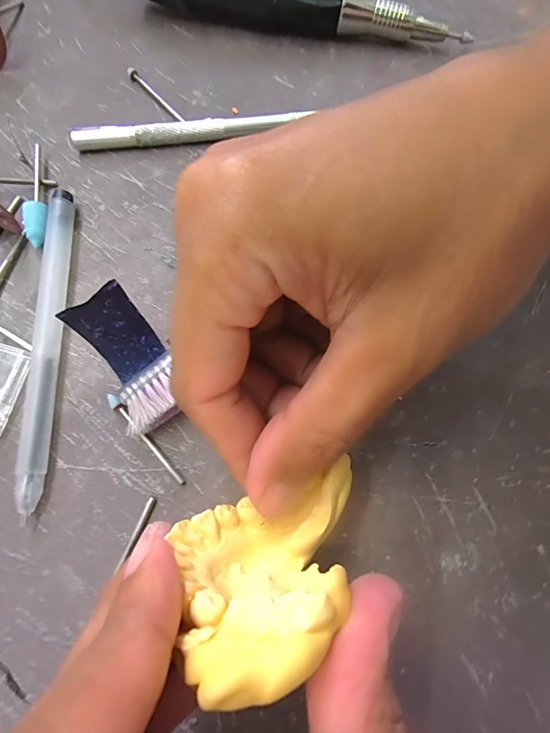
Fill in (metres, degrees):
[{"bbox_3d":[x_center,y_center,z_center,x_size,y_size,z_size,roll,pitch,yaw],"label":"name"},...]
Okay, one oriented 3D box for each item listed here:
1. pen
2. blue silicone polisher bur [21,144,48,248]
[{"bbox_3d":[-0.086,-0.011,0.146,0.008,0.009,0.124,-3,75,-1],"label":"pen"},{"bbox_3d":[-0.101,-0.072,0.163,0.010,0.009,0.047,-12,75,-3],"label":"blue silicone polisher bur"}]

